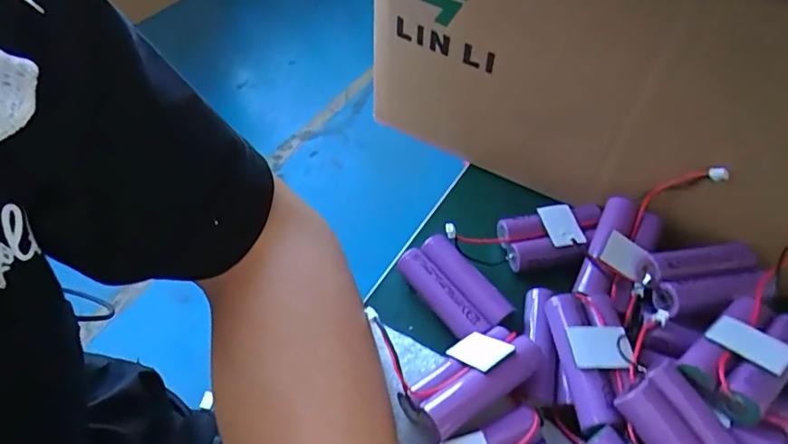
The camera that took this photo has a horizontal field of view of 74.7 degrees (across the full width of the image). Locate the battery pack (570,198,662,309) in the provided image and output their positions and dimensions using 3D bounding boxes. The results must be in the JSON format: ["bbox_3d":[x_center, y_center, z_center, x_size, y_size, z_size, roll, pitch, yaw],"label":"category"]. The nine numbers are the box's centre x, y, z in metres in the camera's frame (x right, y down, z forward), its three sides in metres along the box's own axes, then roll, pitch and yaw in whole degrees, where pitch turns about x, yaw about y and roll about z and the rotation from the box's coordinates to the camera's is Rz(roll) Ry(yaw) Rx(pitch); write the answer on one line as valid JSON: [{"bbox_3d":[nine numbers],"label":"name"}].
[{"bbox_3d":[0.128,0.016,0.295,0.033,0.023,0.067,29,56,19],"label":"battery pack"}]

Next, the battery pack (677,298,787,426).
[{"bbox_3d":[0.163,0.058,0.236,0.066,0.018,0.034,-33,60,-25],"label":"battery pack"}]

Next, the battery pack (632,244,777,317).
[{"bbox_3d":[0.168,0.031,0.276,0.066,0.016,0.035,-9,52,-9],"label":"battery pack"}]

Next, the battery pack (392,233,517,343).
[{"bbox_3d":[0.033,0.037,0.294,0.033,0.014,0.064,-28,58,-23],"label":"battery pack"}]

